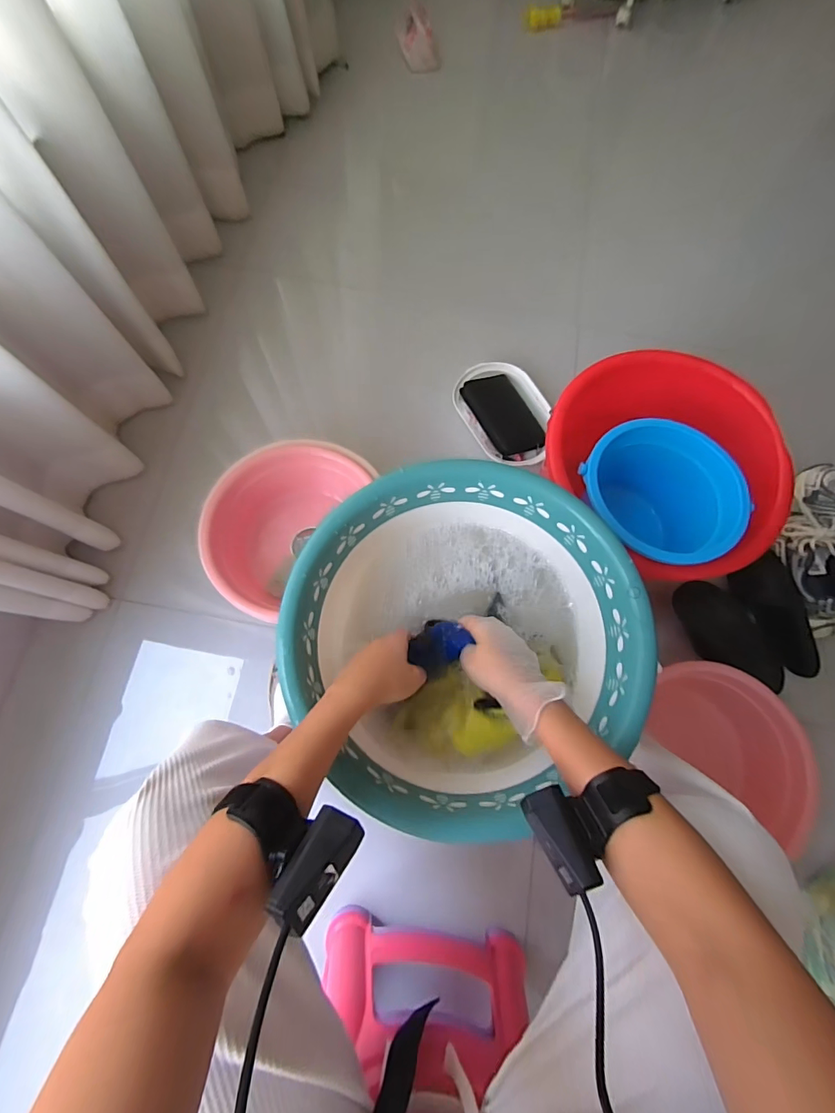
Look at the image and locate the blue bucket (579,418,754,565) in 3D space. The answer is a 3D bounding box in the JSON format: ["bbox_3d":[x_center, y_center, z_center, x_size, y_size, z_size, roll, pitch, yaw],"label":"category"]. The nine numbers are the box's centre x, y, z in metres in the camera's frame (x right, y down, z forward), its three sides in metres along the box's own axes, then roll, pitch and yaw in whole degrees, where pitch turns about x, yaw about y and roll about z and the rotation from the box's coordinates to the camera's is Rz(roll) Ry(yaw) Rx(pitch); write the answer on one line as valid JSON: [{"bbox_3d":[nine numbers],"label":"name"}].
[{"bbox_3d":[0.330,-0.075,0.664,0.210,0.164,0.177,31,75,7],"label":"blue bucket"}]

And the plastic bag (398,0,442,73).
[{"bbox_3d":[-0.003,-1.467,1.269,0.103,0.072,0.178,-9,74,-4],"label":"plastic bag"}]

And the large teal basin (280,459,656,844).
[{"bbox_3d":[0.048,0.078,0.507,0.348,0.114,0.335,0,74,-1],"label":"large teal basin"}]

